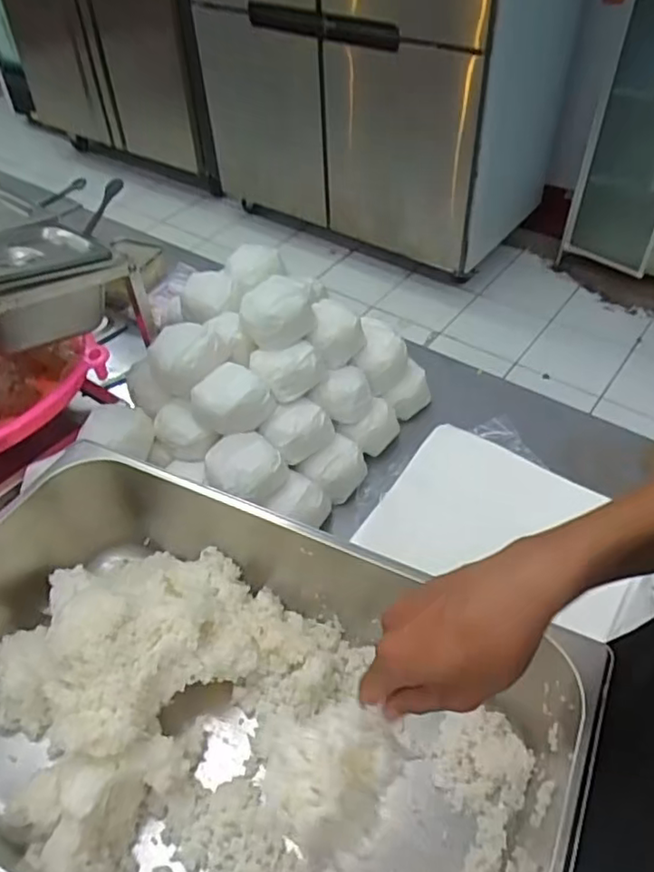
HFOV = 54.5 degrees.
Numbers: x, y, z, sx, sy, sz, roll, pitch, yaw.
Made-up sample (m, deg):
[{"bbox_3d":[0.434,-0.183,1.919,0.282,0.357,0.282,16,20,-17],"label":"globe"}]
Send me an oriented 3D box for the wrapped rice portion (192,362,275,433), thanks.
[{"bbox_3d":[-0.105,-0.042,0.714,0.081,0.050,0.064,12,48,14],"label":"wrapped rice portion"}]

